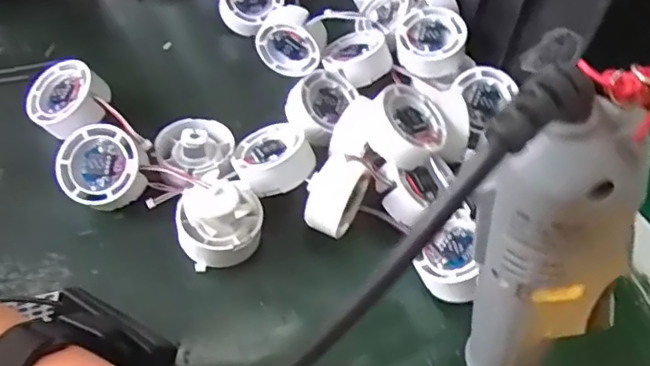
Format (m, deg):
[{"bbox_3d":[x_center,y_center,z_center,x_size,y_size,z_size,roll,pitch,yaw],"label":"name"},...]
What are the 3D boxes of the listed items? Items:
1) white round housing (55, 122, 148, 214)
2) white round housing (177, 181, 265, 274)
[{"bbox_3d":[-0.150,-0.010,0.414,0.053,0.026,0.054,-8,81,1],"label":"white round housing"},{"bbox_3d":[-0.068,0.024,0.393,0.055,0.041,0.047,-10,53,-12],"label":"white round housing"}]

